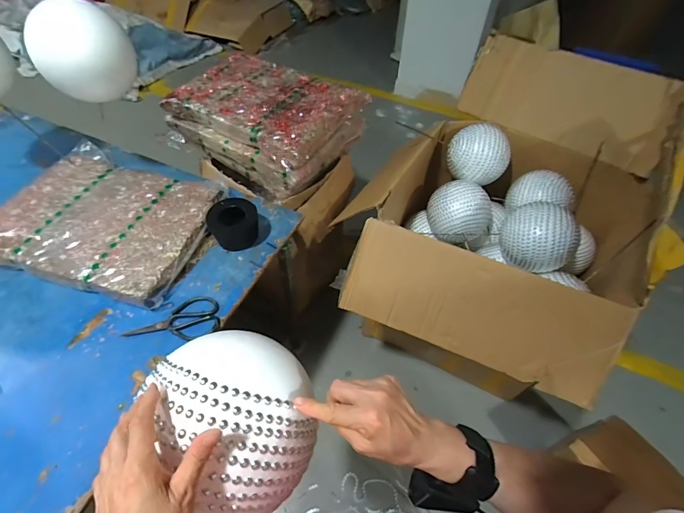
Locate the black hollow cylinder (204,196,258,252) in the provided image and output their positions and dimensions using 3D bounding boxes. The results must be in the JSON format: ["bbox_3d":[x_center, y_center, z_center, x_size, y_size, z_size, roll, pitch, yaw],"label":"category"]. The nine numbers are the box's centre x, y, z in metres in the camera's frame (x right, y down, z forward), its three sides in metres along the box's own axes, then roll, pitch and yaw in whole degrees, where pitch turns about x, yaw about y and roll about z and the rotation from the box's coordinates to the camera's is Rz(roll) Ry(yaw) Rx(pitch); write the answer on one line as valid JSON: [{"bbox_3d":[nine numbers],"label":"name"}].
[{"bbox_3d":[-0.262,-0.079,0.846,0.101,0.080,0.108,1,51,-1],"label":"black hollow cylinder"}]

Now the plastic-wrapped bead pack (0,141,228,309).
[{"bbox_3d":[-0.578,-0.102,0.873,0.520,0.063,0.400,14,53,10],"label":"plastic-wrapped bead pack"}]

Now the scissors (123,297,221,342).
[{"bbox_3d":[-0.341,0.137,0.706,0.177,0.009,0.095,-15,53,-13],"label":"scissors"}]

